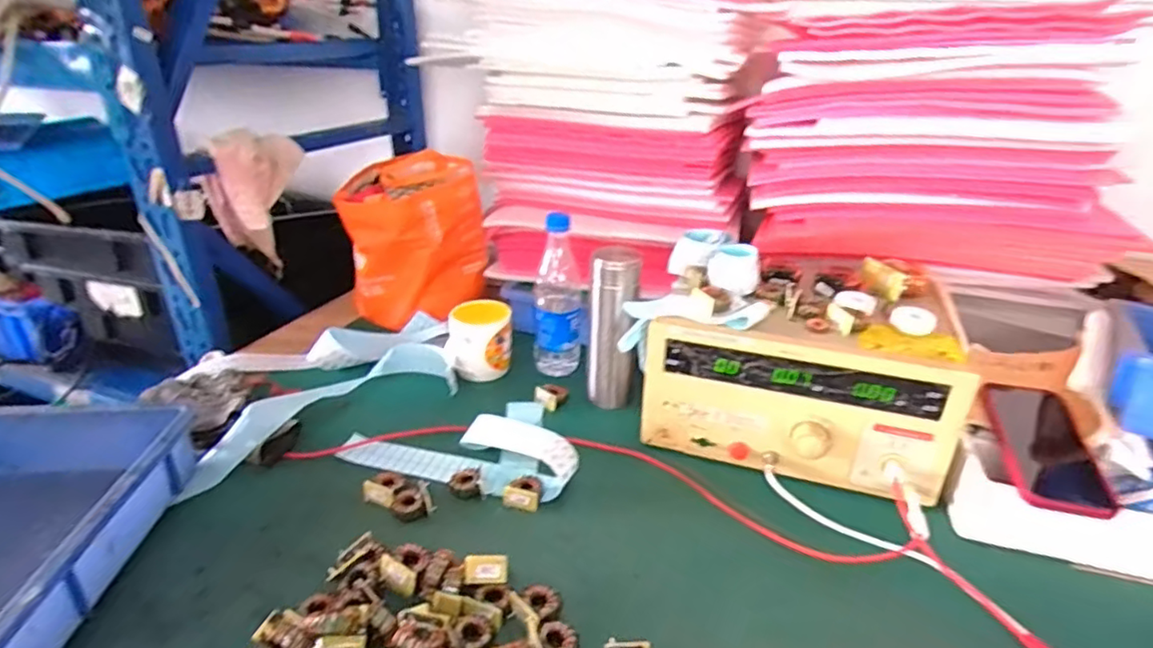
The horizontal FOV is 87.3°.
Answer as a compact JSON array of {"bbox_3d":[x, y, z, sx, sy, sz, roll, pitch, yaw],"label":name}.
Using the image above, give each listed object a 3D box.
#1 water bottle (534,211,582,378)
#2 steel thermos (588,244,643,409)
[{"bbox_3d":[-0.025,-0.033,0.839,0.062,0.236,0.055,0,26,-1],"label":"water bottle"},{"bbox_3d":[0.048,0.007,0.785,0.061,0.207,0.056,5,27,8],"label":"steel thermos"}]

